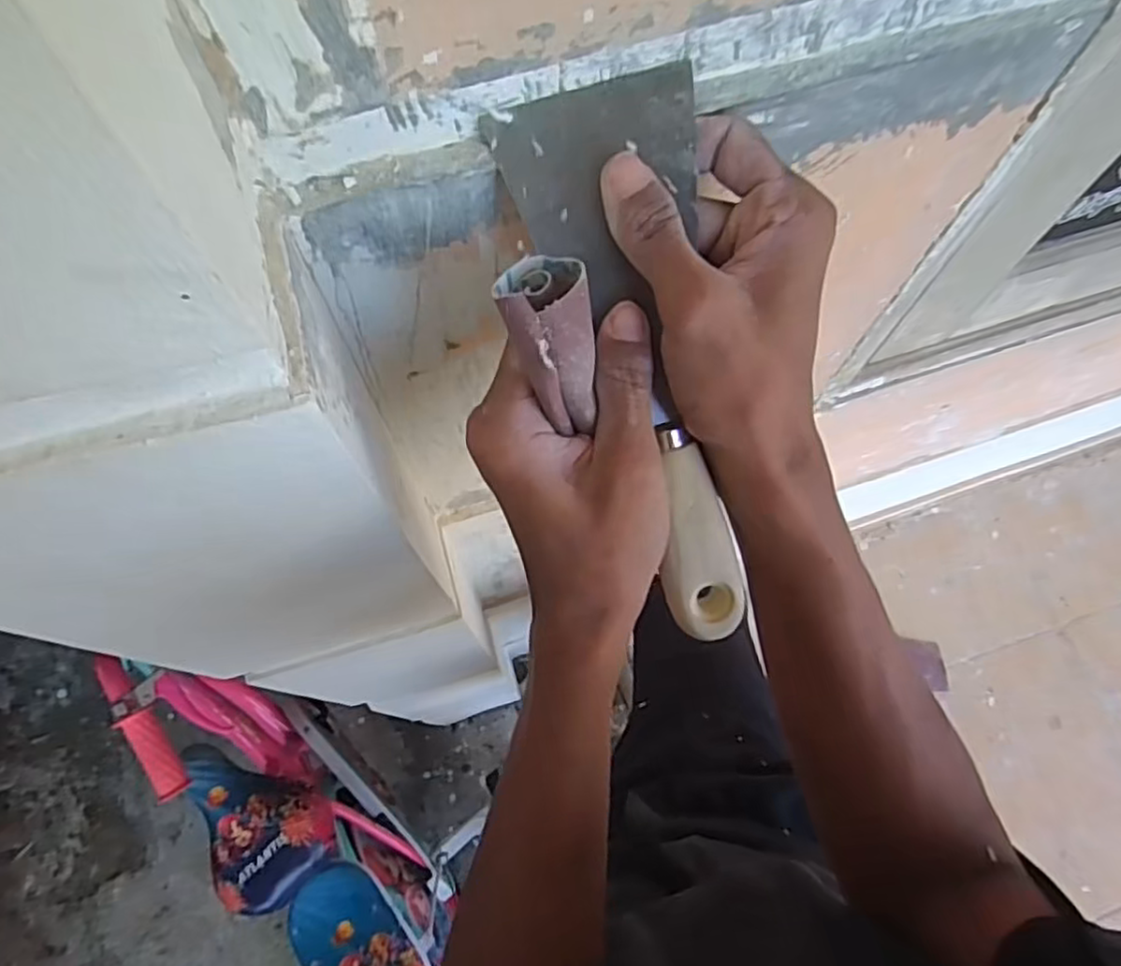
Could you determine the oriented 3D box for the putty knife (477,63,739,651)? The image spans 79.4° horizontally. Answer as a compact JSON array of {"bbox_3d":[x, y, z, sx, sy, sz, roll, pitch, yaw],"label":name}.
[{"bbox_3d":[0.032,-0.036,0.249,0.067,0.011,0.203,-14,101,-7],"label":"putty knife"}]

